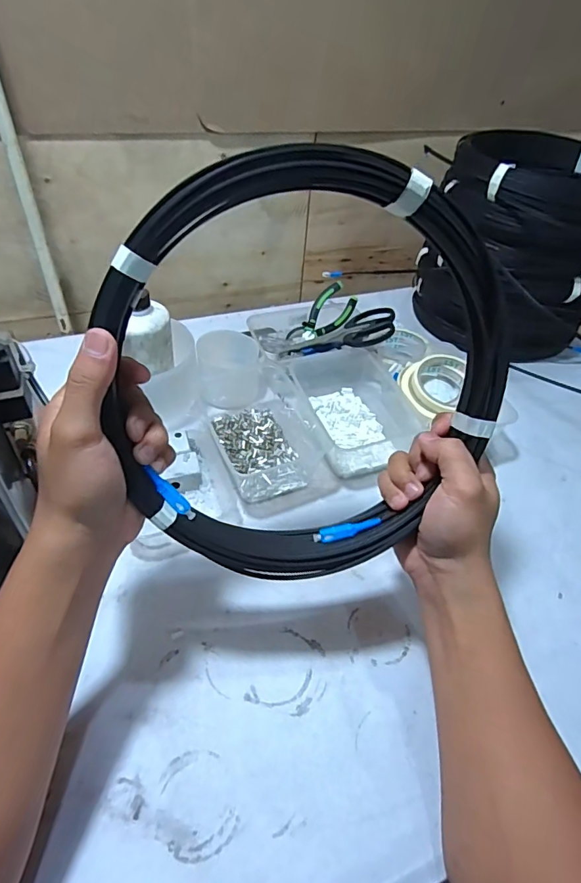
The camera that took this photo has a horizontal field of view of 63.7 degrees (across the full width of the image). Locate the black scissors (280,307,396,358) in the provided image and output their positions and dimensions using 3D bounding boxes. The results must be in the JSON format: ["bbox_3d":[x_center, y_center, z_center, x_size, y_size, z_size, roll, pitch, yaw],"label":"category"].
[{"bbox_3d":[0.068,-0.154,0.677,0.171,0.022,0.067,-8,38,28],"label":"black scissors"}]

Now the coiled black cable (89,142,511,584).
[{"bbox_3d":[0.011,-0.038,0.306,0.259,0.270,0.022,36,11,-20],"label":"coiled black cable"}]

